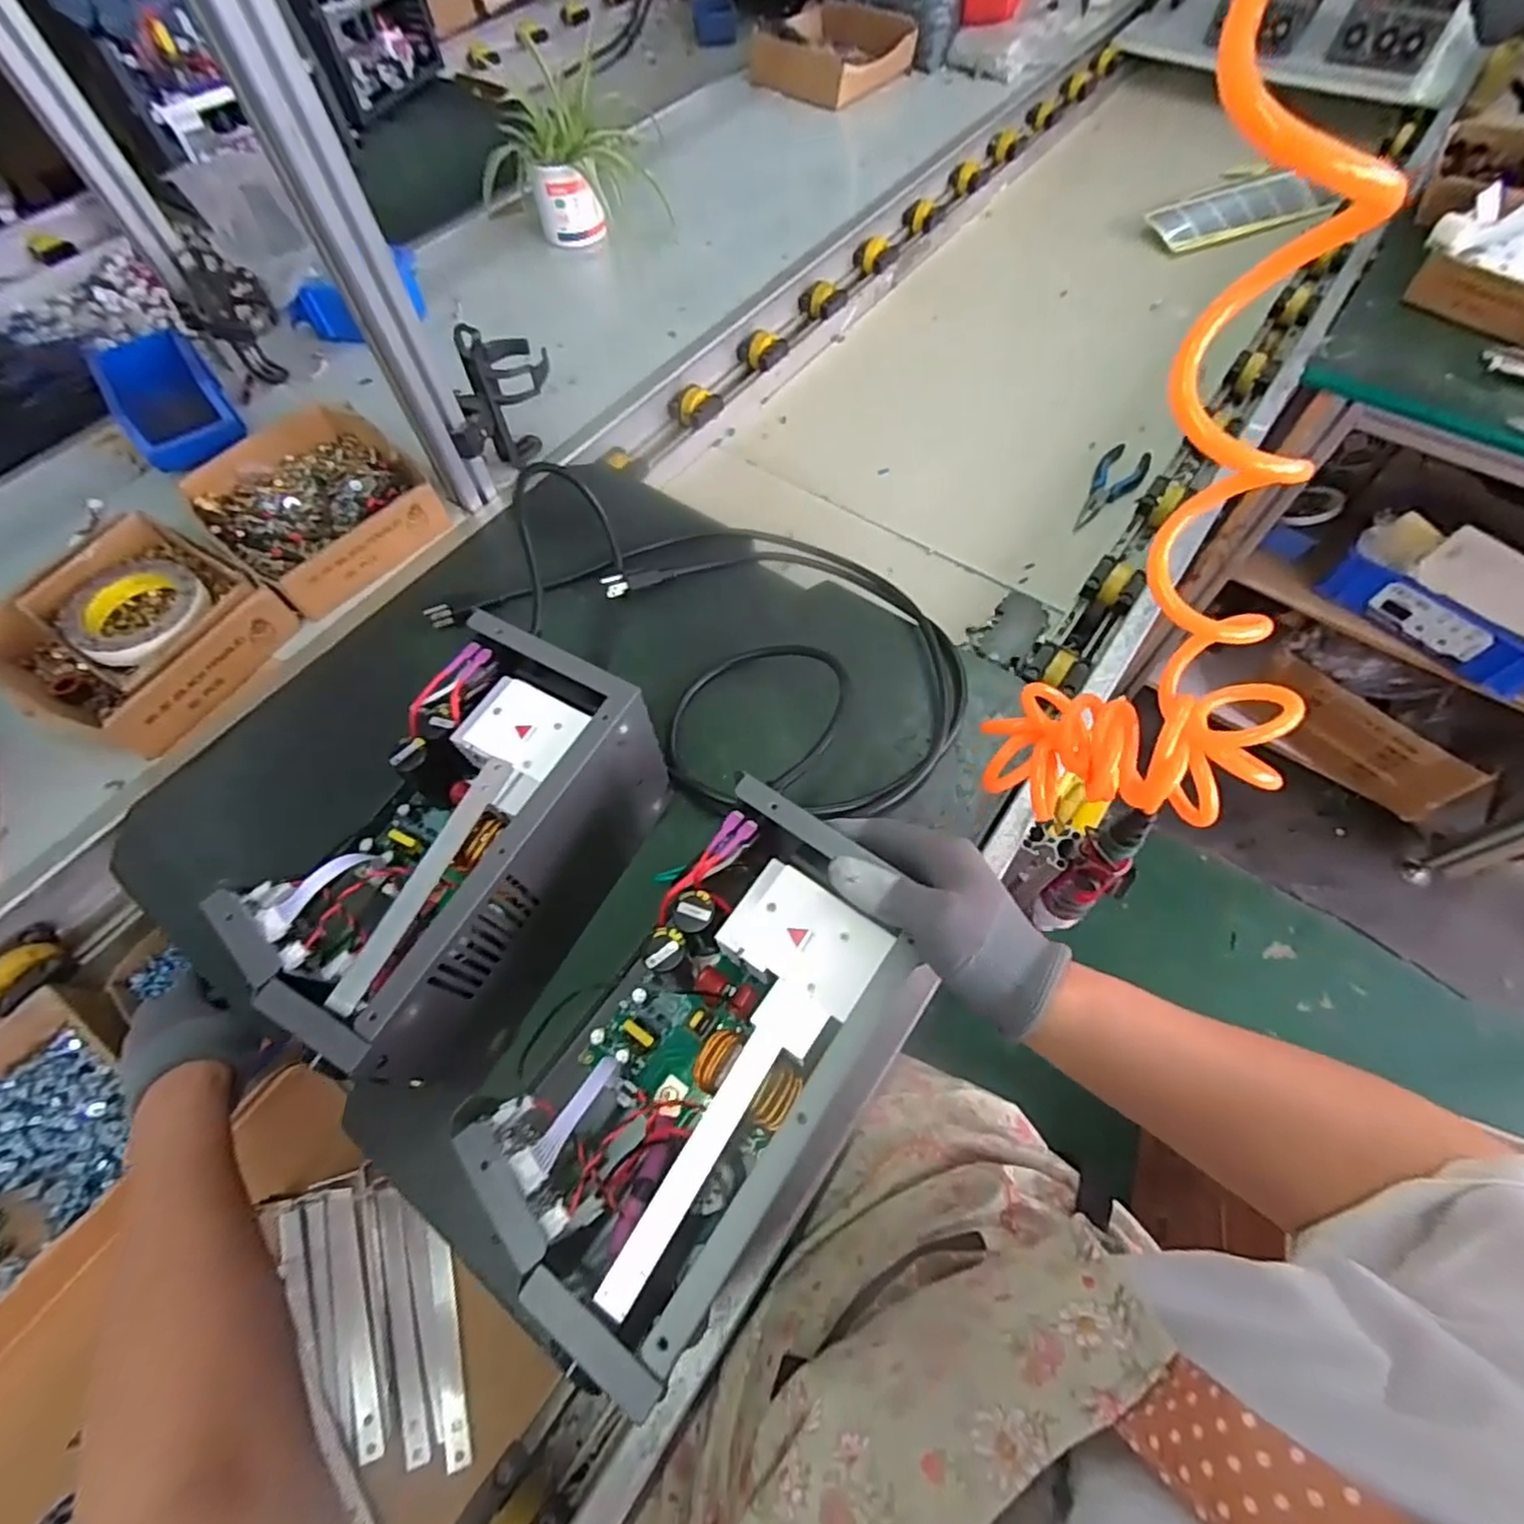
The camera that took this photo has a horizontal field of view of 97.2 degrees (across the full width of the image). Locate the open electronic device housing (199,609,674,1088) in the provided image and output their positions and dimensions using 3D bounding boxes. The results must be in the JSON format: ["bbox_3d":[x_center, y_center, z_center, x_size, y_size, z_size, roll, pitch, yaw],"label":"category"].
[{"bbox_3d":[-0.193,0.057,0.449,0.139,0.143,0.248,25,65,13],"label":"open electronic device housing"}]

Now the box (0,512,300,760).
[{"bbox_3d":[-0.570,-0.116,0.621,0.200,0.070,0.187,27,65,13],"label":"box"}]

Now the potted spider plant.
[{"bbox_3d":[-0.276,-0.826,0.936,0.225,0.160,0.191,-21,64,-11],"label":"potted spider plant"}]

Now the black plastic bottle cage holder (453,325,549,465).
[{"bbox_3d":[-0.260,-0.369,0.701,0.070,0.140,0.140,6,62,3],"label":"black plastic bottle cage holder"}]

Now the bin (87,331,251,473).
[{"bbox_3d":[-0.660,-0.404,0.746,0.104,0.070,0.138,-35,67,-17],"label":"bin"}]

